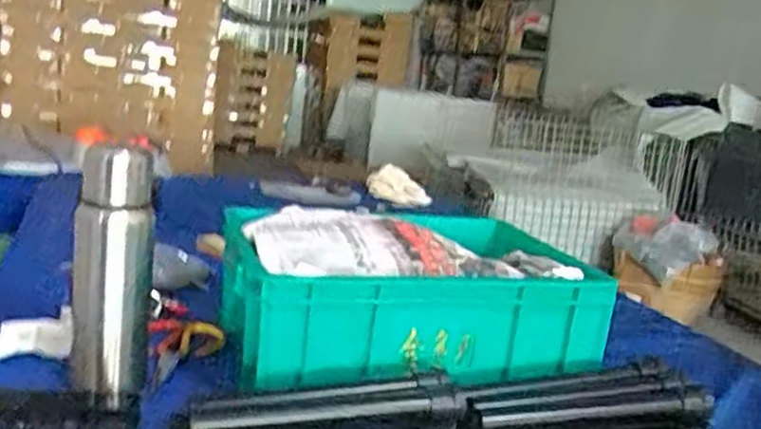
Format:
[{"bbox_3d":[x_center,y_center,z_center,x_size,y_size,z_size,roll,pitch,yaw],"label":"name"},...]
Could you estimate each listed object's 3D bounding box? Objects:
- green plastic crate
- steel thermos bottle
[{"bbox_3d":[0.025,0.099,0.871,0.392,0.133,0.296,2,11,-18],"label":"green plastic crate"},{"bbox_3d":[-0.261,0.053,0.725,0.073,0.230,0.080,2,11,-19],"label":"steel thermos bottle"}]

